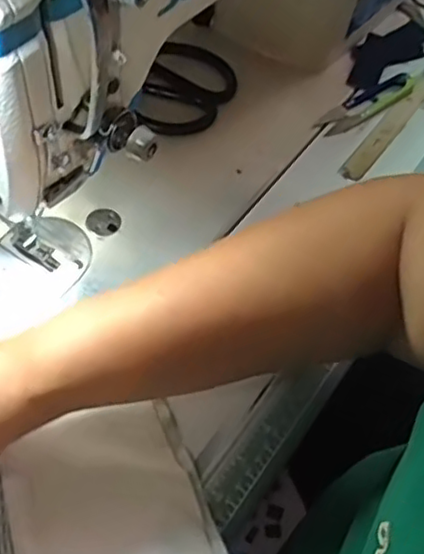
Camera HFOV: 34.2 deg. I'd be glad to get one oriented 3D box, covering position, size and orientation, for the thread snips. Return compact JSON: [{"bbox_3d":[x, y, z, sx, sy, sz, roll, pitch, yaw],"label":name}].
[{"bbox_3d":[0.127,-0.139,0.554,0.091,0.014,0.024,-28,64,-20],"label":"thread snips"}]

